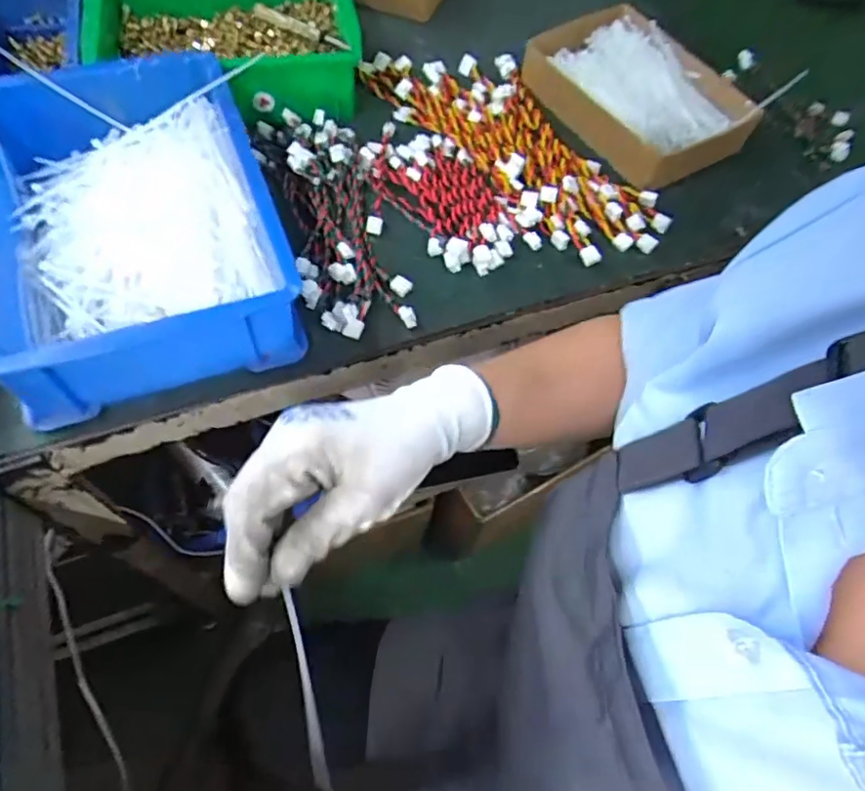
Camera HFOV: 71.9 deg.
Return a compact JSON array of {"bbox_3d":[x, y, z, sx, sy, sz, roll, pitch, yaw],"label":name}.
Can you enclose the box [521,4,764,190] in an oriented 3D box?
[{"bbox_3d":[0.211,-0.308,0.616,0.153,0.054,0.209,-25,64,-18],"label":"box"}]

